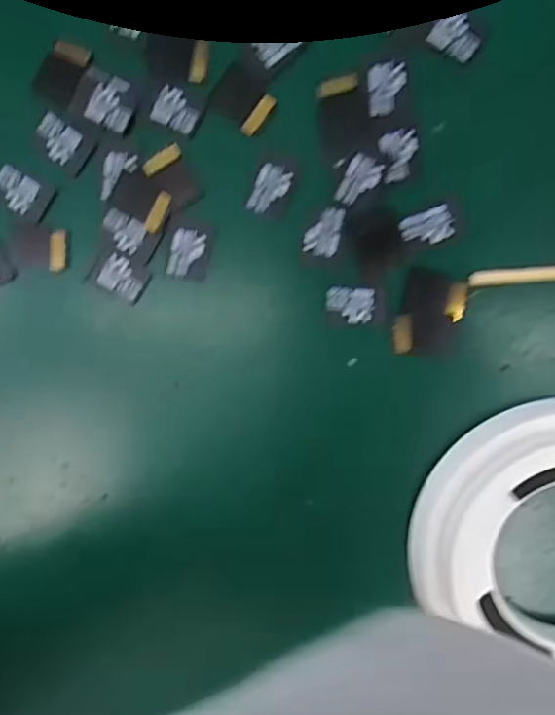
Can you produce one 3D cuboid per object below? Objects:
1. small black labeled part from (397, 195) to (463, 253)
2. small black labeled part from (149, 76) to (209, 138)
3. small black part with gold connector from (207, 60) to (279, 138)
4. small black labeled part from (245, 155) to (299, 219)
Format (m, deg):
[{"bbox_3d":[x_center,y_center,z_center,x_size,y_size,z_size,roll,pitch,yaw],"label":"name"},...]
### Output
[{"bbox_3d":[0.036,-0.031,0.132,0.014,0.004,0.010,-16,93,7],"label":"small black labeled part"},{"bbox_3d":[-0.024,-0.060,0.134,0.012,0.004,0.012,24,97,3],"label":"small black labeled part"},{"bbox_3d":[-0.008,-0.061,0.134,0.014,0.004,0.012,37,99,0],"label":"small black part with gold connector"},{"bbox_3d":[-0.001,-0.041,0.135,0.009,0.004,0.014,16,97,0],"label":"small black labeled part"}]

